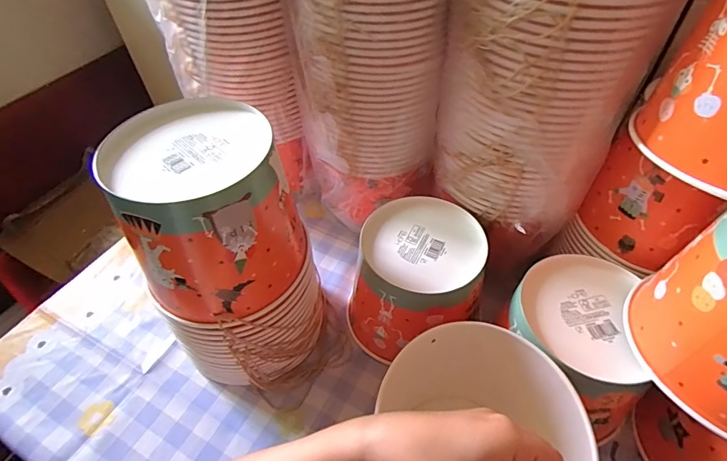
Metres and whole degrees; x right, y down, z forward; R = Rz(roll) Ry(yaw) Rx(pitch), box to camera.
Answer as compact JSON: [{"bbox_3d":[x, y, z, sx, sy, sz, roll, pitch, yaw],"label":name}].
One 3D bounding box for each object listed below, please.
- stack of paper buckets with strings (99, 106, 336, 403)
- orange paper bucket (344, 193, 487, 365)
[{"bbox_3d":[-0.122,0.036,0.405,0.147,0.262,0.167,-20,51,-14],"label":"stack of paper buckets with strings"},{"bbox_3d":[0.060,0.058,0.466,0.128,0.114,0.144,16,52,15],"label":"orange paper bucket"}]

